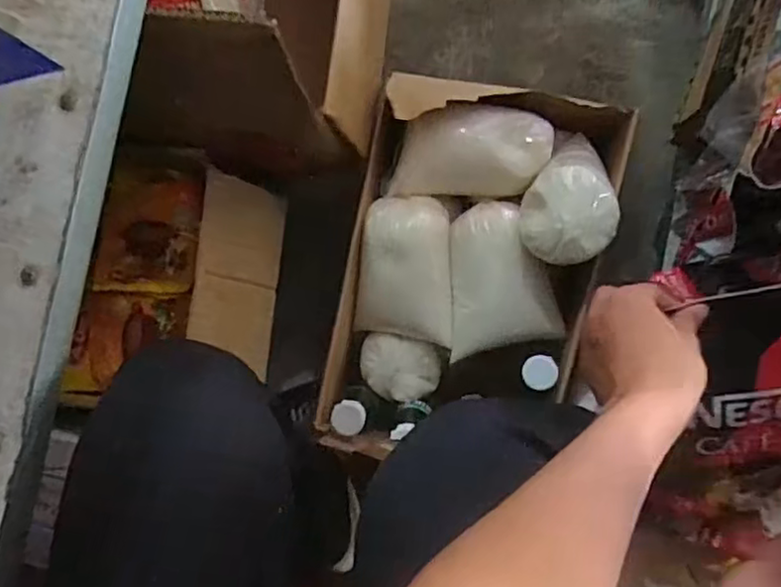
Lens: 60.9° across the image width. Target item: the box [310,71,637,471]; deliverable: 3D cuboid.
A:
[{"bbox_3d":[0.082,-0.020,0.710,0.253,0.152,0.376,13,87,6],"label":"box"}]

